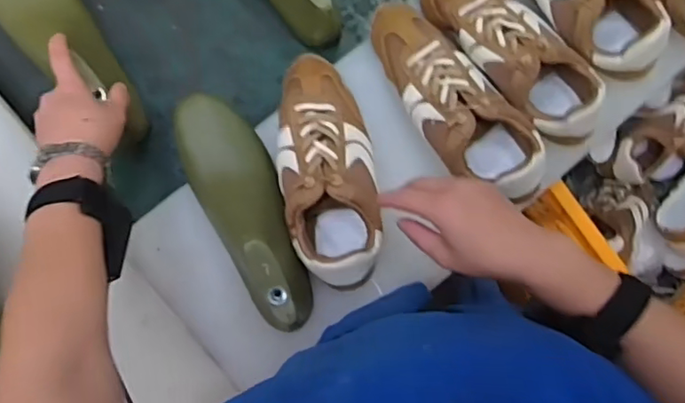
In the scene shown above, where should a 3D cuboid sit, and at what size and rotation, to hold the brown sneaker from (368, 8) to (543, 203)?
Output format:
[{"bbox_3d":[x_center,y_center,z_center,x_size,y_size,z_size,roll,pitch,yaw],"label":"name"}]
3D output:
[{"bbox_3d":[0.108,-0.096,0.599,0.083,0.087,0.232,-39,90,-6],"label":"brown sneaker"}]

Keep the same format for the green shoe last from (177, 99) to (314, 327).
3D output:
[{"bbox_3d":[-0.090,0.006,0.562,0.073,0.073,0.236,-24,71,-6],"label":"green shoe last"}]

